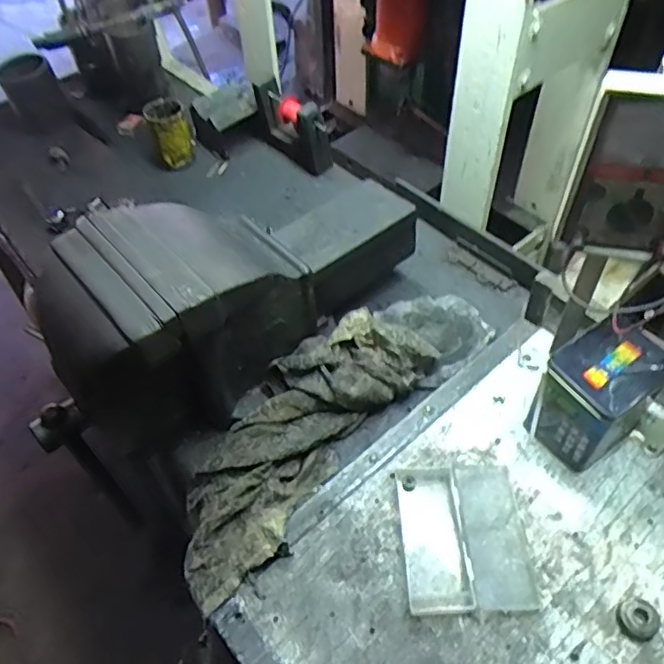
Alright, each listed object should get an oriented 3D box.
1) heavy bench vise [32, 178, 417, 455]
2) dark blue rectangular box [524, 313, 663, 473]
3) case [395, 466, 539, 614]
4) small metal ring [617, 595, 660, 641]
[{"bbox_3d":[-0.114,-0.068,0.781,0.195,0.284,0.500,35,61,26],"label":"heavy bench vise"},{"bbox_3d":[0.313,0.076,0.694,0.130,0.138,0.096,-33,57,-21],"label":"dark blue rectangular box"},{"bbox_3d":[0.147,0.224,0.651,0.136,0.029,0.163,-3,51,1],"label":"case"},{"bbox_3d":[0.312,0.291,0.590,0.036,0.018,0.037,-1,51,2],"label":"small metal ring"}]

